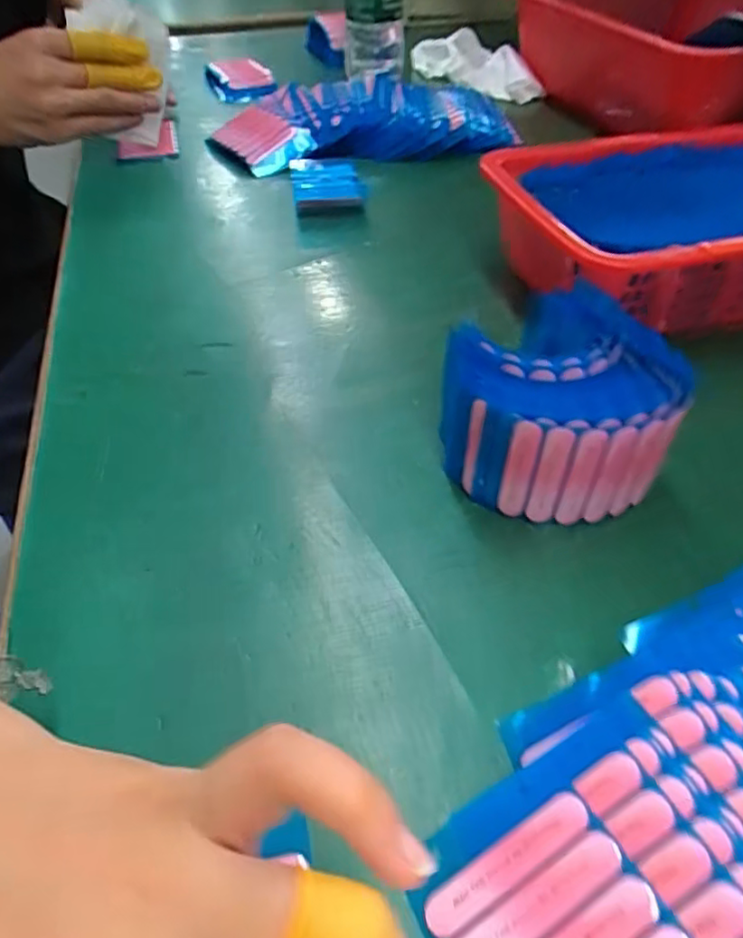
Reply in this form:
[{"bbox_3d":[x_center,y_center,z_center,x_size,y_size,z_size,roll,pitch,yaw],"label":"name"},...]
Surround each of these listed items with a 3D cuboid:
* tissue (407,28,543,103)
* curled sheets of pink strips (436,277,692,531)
[{"bbox_3d":[0.133,-0.483,0.736,0.106,0.034,0.200,-20,48,-18],"label":"tissue"},{"bbox_3d":[0.079,-0.027,0.268,0.097,0.062,0.090,30,53,27],"label":"curled sheets of pink strips"}]

